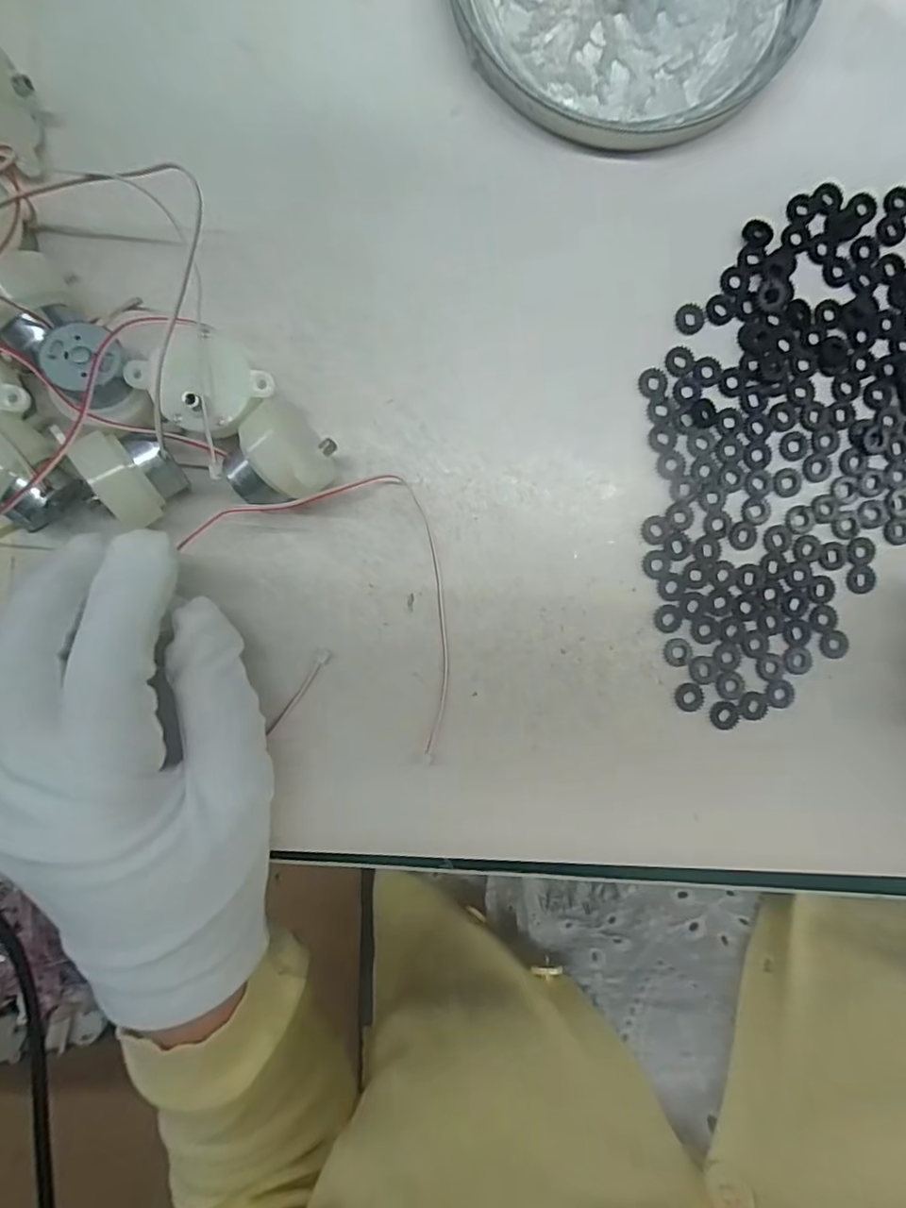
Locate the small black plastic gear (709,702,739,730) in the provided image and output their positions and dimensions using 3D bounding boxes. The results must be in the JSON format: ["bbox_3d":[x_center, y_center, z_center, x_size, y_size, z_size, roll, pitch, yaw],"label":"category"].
[{"bbox_3d":[0.102,0.042,0.212,0.011,0.004,0.010,0,93,-2],"label":"small black plastic gear"}]

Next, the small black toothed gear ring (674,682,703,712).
[{"bbox_3d":[0.089,0.035,0.212,0.011,0.004,0.011,0,93,-2],"label":"small black toothed gear ring"}]

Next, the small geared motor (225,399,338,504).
[{"bbox_3d":[-0.059,-0.049,0.191,0.033,0.034,0.033,-45,93,1],"label":"small geared motor"}]

